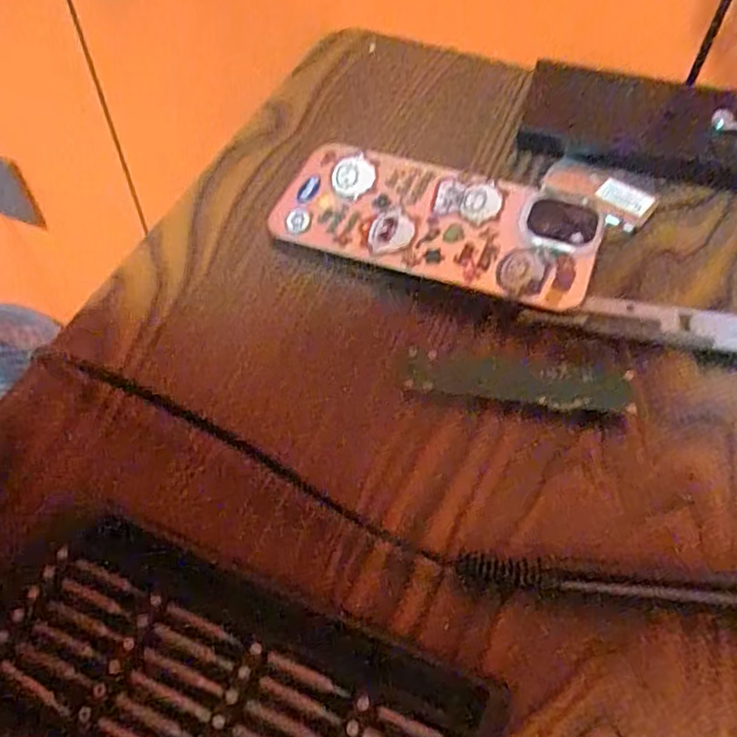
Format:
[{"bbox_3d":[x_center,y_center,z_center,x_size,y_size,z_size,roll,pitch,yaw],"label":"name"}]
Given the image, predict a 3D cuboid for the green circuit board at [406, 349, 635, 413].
[{"bbox_3d":[0.058,0.004,0.262,0.084,0.004,0.018,8,55,4],"label":"green circuit board"}]

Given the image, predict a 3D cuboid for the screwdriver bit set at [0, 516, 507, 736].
[{"bbox_3d":[-0.039,0.097,0.197,0.148,0.012,0.065,19,56,12],"label":"screwdriver bit set"}]

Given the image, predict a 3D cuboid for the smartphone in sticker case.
[{"bbox_3d":[0.031,-0.063,0.300,0.138,0.013,0.062,15,56,9],"label":"smartphone in sticker case"}]

